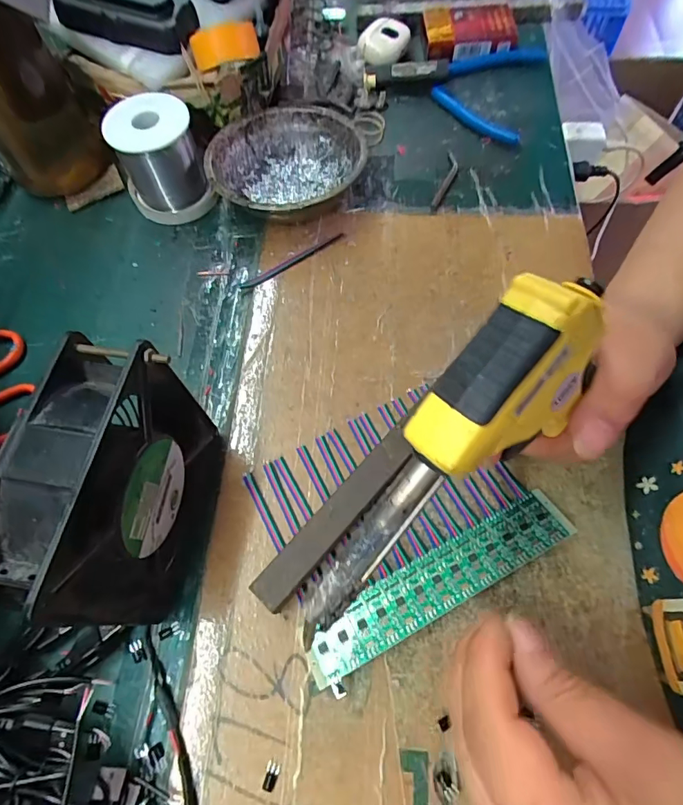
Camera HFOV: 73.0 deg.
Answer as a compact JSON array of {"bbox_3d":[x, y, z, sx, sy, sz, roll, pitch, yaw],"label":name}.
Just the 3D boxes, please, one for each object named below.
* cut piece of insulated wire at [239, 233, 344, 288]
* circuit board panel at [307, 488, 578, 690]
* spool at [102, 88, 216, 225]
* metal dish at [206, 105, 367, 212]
[{"bbox_3d":[-0.039,-0.114,0.369,0.093,0.004,0.009,-30,67,-11],"label":"cut piece of insulated wire"},{"bbox_3d":[0.056,0.099,0.259,0.162,0.004,0.032,-26,52,-10],"label":"circuit board panel"},{"bbox_3d":[-0.148,-0.200,0.383,0.070,0.069,0.072,-25,66,-9],"label":"spool"},{"bbox_3d":[-0.044,-0.191,0.385,0.121,0.042,0.126,36,71,17],"label":"metal dish"}]

